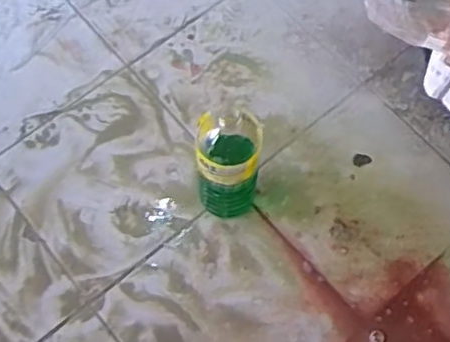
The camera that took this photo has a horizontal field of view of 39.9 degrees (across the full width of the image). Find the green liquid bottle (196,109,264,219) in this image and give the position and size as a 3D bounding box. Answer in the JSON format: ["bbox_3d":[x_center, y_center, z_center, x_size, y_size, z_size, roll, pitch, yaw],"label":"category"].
[{"bbox_3d":[0.006,-0.002,0.896,0.084,0.270,0.071,-1,66,0],"label":"green liquid bottle"}]

